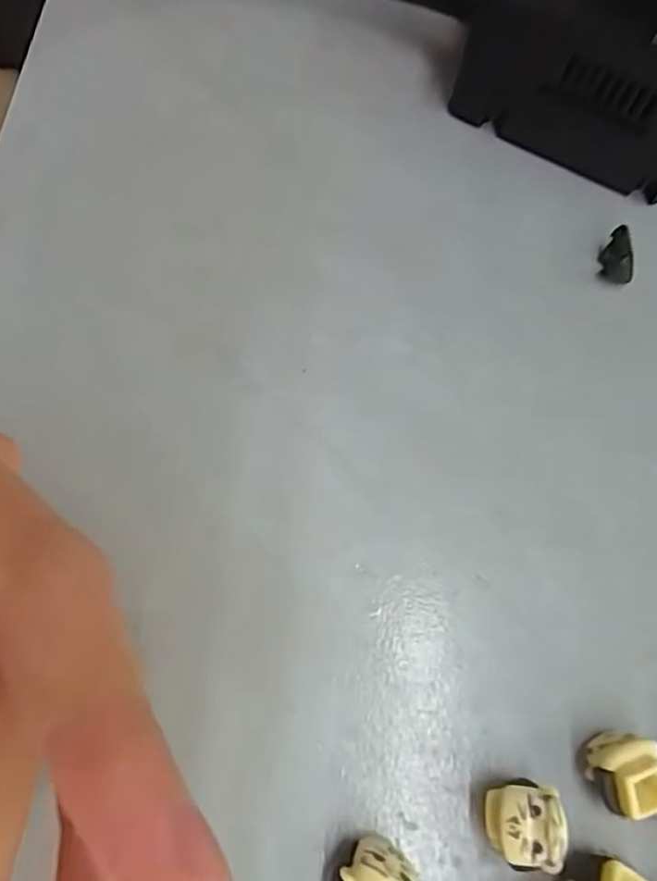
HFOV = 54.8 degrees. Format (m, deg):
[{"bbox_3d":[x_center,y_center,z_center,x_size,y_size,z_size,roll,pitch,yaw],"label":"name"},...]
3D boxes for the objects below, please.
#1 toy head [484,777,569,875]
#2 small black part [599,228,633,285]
[{"bbox_3d":[0.040,0.078,0.130,0.016,0.012,0.016,-11,66,25],"label":"toy head"},{"bbox_3d":[0.088,-0.056,0.192,0.009,0.011,0.013,22,67,4],"label":"small black part"}]

